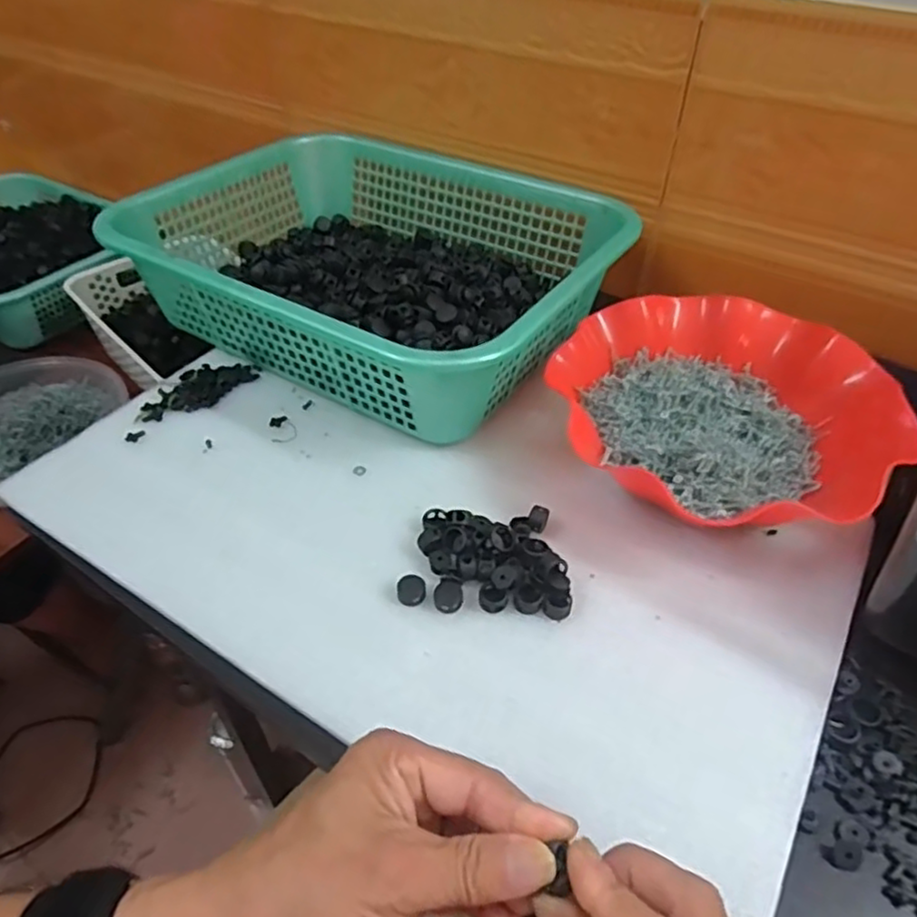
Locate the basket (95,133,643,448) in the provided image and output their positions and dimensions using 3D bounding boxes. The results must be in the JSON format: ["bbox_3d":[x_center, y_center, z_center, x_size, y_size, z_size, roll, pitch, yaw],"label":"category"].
[{"bbox_3d":[-0.069,-0.175,0.585,0.389,0.092,0.299,25,50,22],"label":"basket"}]

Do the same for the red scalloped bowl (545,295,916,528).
[{"bbox_3d":[0.183,-0.031,0.476,0.218,0.058,0.206,0,46,0],"label":"red scalloped bowl"}]

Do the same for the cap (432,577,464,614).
[{"bbox_3d":[-0.006,0.081,0.400,0.017,0.006,0.019,19,49,18],"label":"cap"}]

